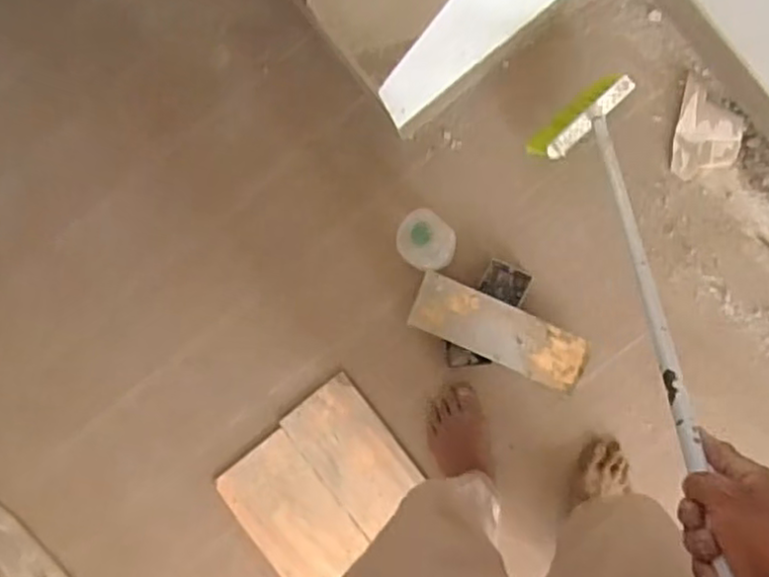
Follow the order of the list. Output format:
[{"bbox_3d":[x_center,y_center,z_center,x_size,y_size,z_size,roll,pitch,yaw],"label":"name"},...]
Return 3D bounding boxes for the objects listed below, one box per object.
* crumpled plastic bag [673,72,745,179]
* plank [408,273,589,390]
[{"bbox_3d":[0.504,-0.243,1.077,0.093,0.021,0.152,12,92,6],"label":"crumpled plastic bag"},{"bbox_3d":[0.179,0.069,1.090,0.274,0.020,0.091,24,93,5],"label":"plank"}]

